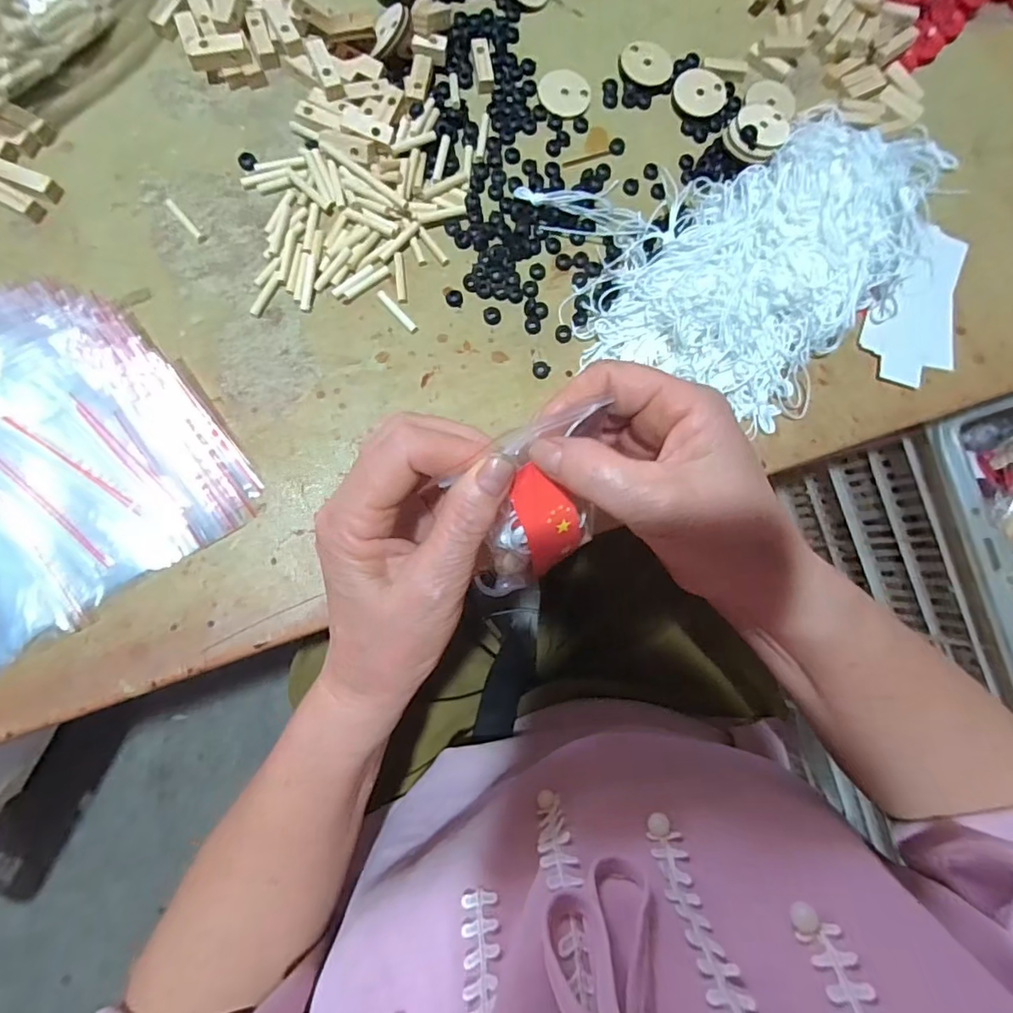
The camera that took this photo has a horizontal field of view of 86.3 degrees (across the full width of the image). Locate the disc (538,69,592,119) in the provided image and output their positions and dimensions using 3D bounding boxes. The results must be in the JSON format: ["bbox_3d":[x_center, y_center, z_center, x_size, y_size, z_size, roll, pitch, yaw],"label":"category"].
[{"bbox_3d":[0.038,-0.271,0.353,0.034,0.004,0.034,1,82,-5],"label":"disc"}]

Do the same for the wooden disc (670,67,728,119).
[{"bbox_3d":[0.127,-0.273,0.357,0.036,0.008,0.034,1,82,-5],"label":"wooden disc"}]

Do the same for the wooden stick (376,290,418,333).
[{"bbox_3d":[-0.065,-0.116,0.321,0.005,0.004,0.032,-43,87,-9],"label":"wooden stick"}]

